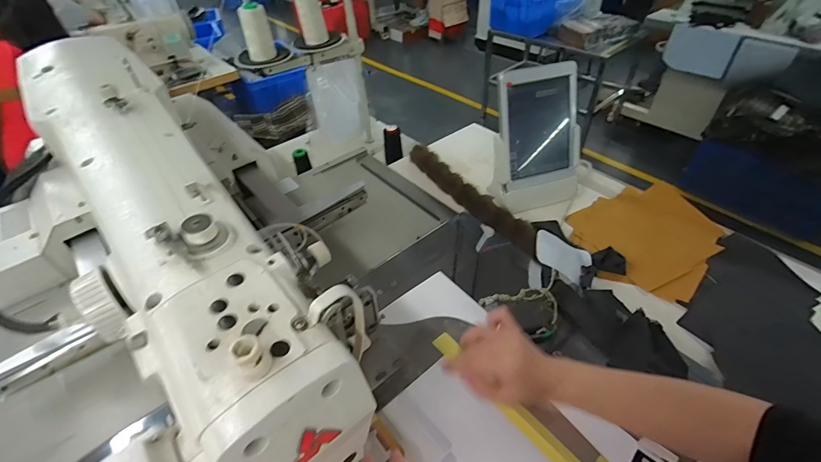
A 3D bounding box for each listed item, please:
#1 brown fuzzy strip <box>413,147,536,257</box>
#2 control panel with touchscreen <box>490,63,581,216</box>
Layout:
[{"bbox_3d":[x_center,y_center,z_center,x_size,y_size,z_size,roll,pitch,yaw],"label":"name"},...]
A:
[{"bbox_3d":[0.116,-0.076,0.754,0.058,0.040,0.369,-23,45,-21],"label":"brown fuzzy strip"},{"bbox_3d":[0.232,-0.171,0.706,0.155,0.252,0.049,-15,21,-10],"label":"control panel with touchscreen"}]

